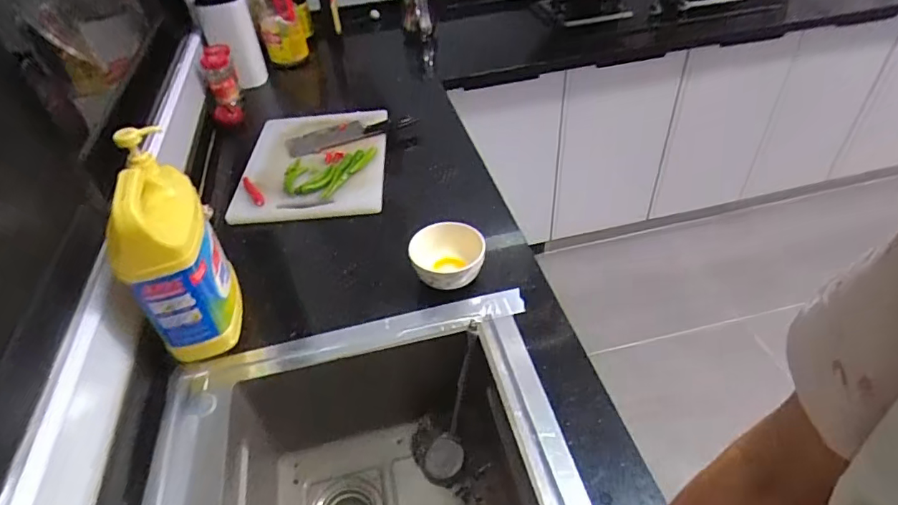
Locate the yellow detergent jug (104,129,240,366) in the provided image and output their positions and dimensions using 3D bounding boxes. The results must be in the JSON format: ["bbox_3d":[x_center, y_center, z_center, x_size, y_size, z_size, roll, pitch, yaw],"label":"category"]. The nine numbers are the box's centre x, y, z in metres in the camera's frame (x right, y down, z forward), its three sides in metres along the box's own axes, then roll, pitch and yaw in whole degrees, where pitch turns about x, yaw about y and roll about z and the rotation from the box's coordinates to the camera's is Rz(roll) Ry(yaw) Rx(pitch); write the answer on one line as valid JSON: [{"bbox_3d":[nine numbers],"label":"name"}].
[{"bbox_3d":[-0.374,-0.004,0.703,0.100,0.266,0.159,-20,45,-16],"label":"yellow detergent jug"}]

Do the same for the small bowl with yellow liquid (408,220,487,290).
[{"bbox_3d":[0.003,0.012,0.838,0.111,0.079,0.106,-2,43,2],"label":"small bowl with yellow liquid"}]

